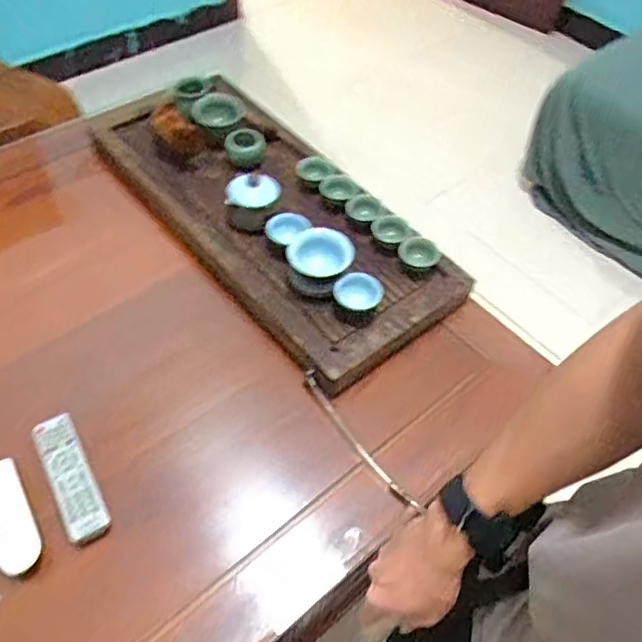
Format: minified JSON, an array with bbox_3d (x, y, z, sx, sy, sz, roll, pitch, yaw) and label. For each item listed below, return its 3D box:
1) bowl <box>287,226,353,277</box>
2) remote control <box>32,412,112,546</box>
[{"bbox_3d":[0.000,-0.101,0.946,0.103,0.039,0.083,6,55,1],"label":"bowl"},{"bbox_3d":[-0.314,0.193,0.765,0.052,0.021,0.181,-26,60,-20],"label":"remote control"}]

